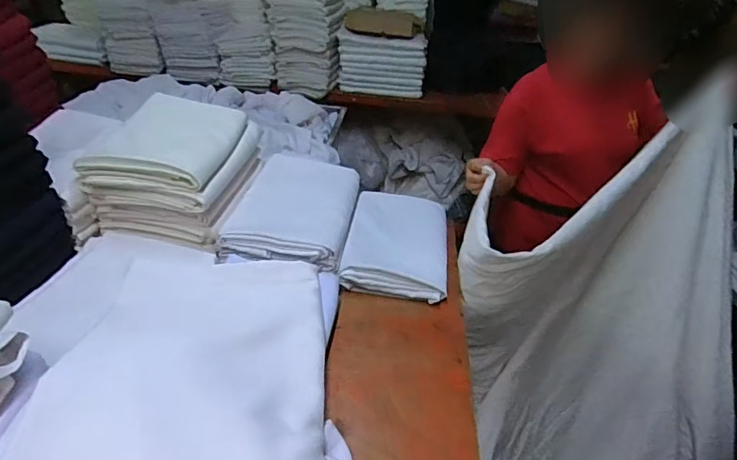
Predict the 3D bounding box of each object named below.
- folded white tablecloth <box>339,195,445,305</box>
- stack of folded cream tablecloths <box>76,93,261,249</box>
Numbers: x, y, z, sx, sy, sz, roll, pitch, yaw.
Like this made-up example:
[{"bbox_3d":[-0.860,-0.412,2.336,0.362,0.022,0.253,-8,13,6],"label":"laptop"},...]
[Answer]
[{"bbox_3d":[0.072,0.022,1.177,0.238,0.038,0.398,8,31,2],"label":"folded white tablecloth"},{"bbox_3d":[-0.444,-0.151,1.138,0.293,0.190,0.376,6,31,0],"label":"stack of folded cream tablecloths"}]

